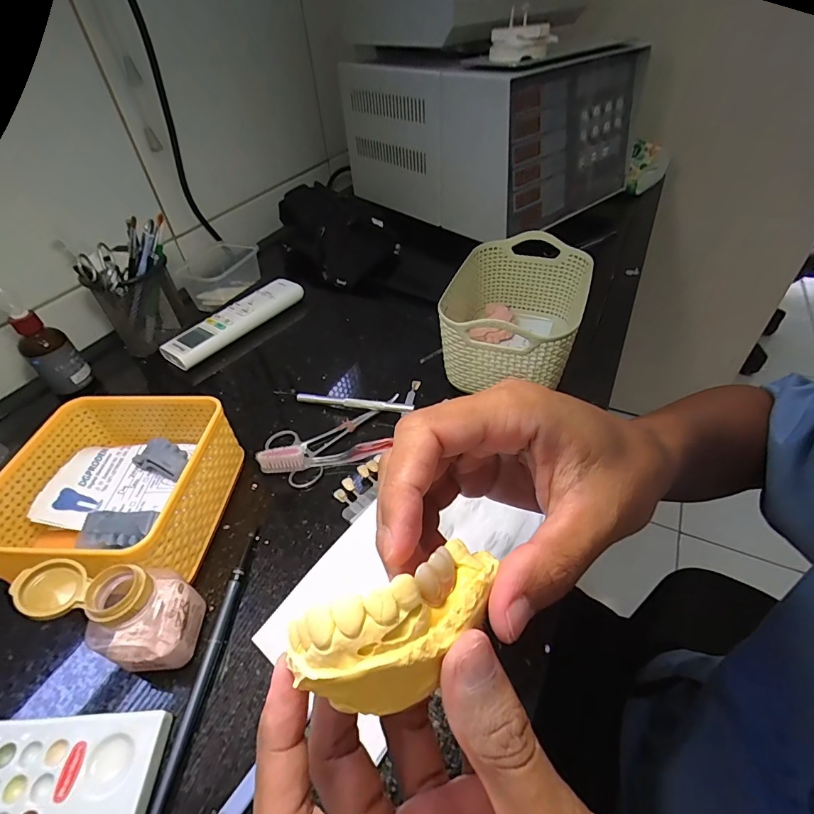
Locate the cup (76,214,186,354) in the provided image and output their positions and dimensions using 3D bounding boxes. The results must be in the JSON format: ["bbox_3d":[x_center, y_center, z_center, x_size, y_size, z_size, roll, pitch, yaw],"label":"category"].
[{"bbox_3d":[-0.304,-0.131,0.493,0.087,0.136,0.079,-29,49,-23],"label":"cup"}]

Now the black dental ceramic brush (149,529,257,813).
[{"bbox_3d":[-0.116,0.146,0.256,0.009,0.006,0.155,5,44,1],"label":"black dental ceramic brush"}]

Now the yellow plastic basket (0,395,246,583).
[{"bbox_3d":[-0.207,0.053,0.310,0.139,0.055,0.128,7,44,3],"label":"yellow plastic basket"}]

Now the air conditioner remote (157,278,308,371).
[{"bbox_3d":[-0.196,-0.105,0.503,0.044,0.018,0.174,31,50,25],"label":"air conditioner remote"}]

